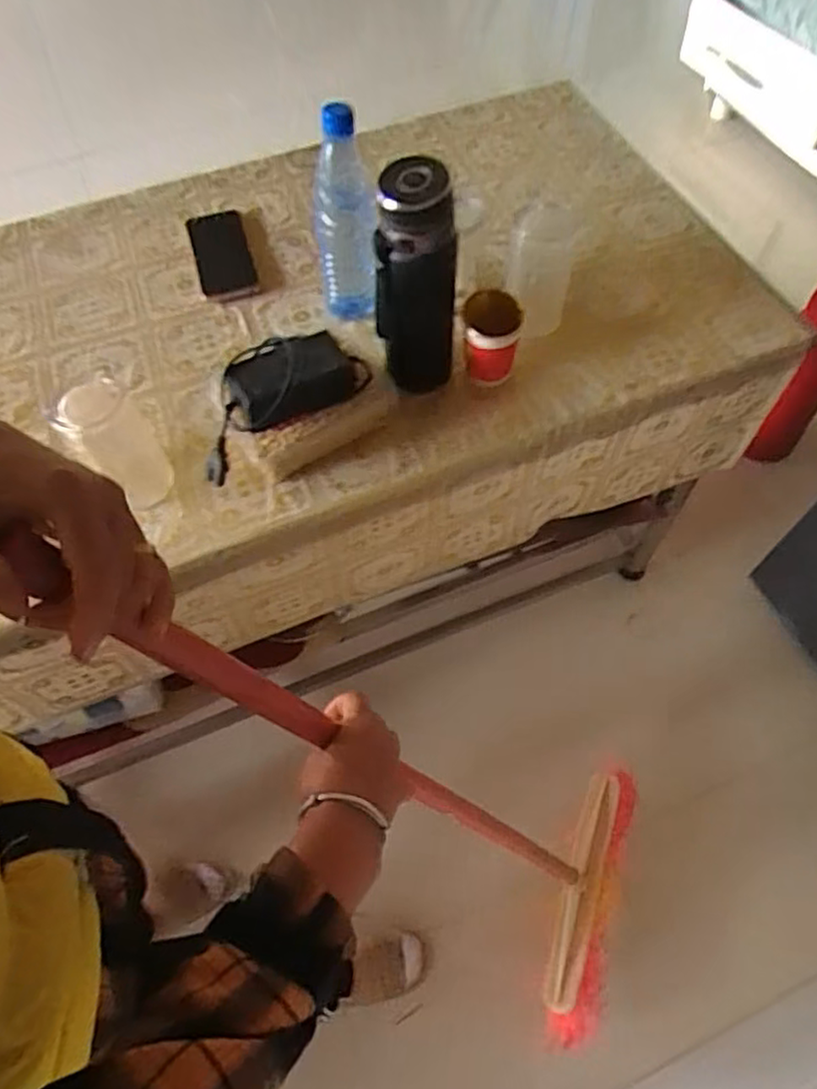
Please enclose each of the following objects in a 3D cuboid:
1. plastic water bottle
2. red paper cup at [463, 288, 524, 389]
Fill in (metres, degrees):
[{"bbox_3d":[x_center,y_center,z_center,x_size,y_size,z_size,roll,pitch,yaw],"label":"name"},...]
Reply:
[{"bbox_3d":[-0.073,-0.369,0.776,0.070,0.228,0.060,-7,60,-3],"label":"plastic water bottle"},{"bbox_3d":[0.093,-0.228,0.763,0.064,0.085,0.067,-1,60,1],"label":"red paper cup"}]

